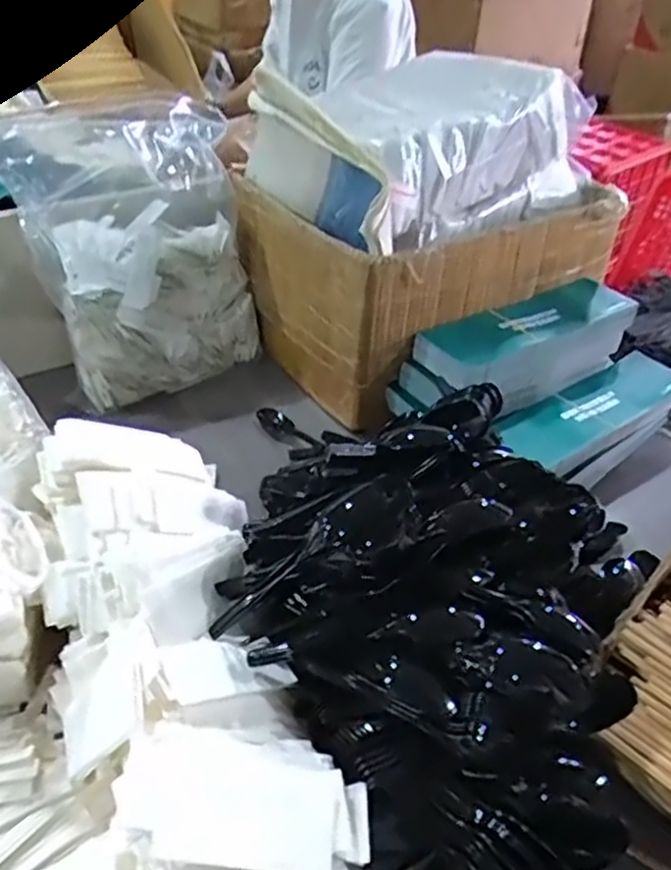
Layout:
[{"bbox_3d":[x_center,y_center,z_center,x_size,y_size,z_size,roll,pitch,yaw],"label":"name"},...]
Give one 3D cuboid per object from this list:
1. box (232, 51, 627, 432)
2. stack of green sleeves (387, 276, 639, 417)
[{"bbox_3d":[0.107,-0.269,0.884,0.383,0.318,0.296,-23,46,-29],"label":"box"},{"bbox_3d":[0.215,-0.099,0.833,0.303,0.085,0.100,-22,45,-28],"label":"stack of green sleeves"}]

